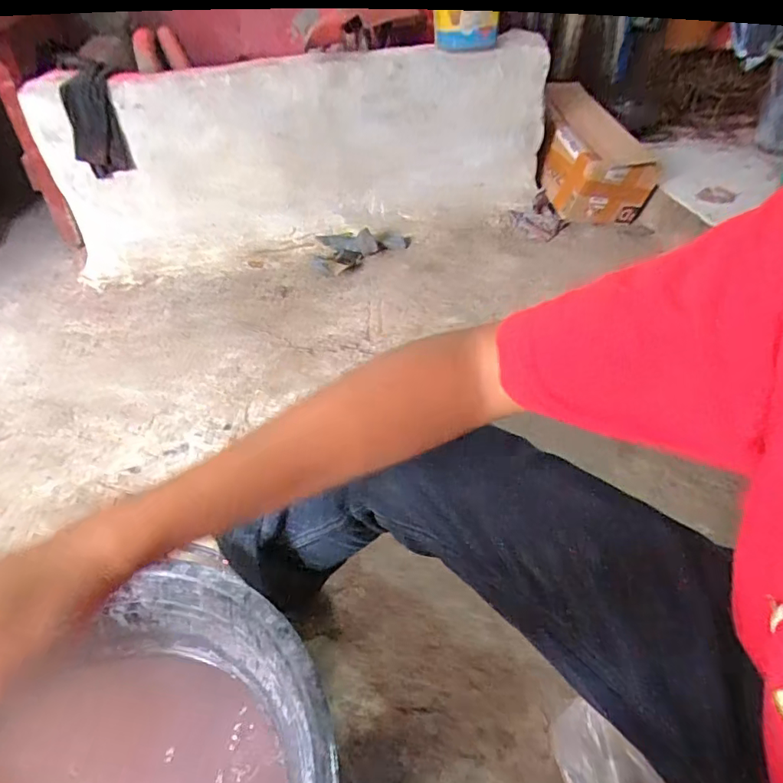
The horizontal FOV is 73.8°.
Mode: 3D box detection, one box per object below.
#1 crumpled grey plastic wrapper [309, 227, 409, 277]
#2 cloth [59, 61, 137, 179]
[{"bbox_3d":[-0.091,-0.407,1.442,0.291,0.059,0.145,-28,47,-23],"label":"crumpled grey plastic wrapper"},{"bbox_3d":[-0.693,-0.629,1.220,0.113,0.230,0.022,-14,42,-17],"label":"cloth"}]

